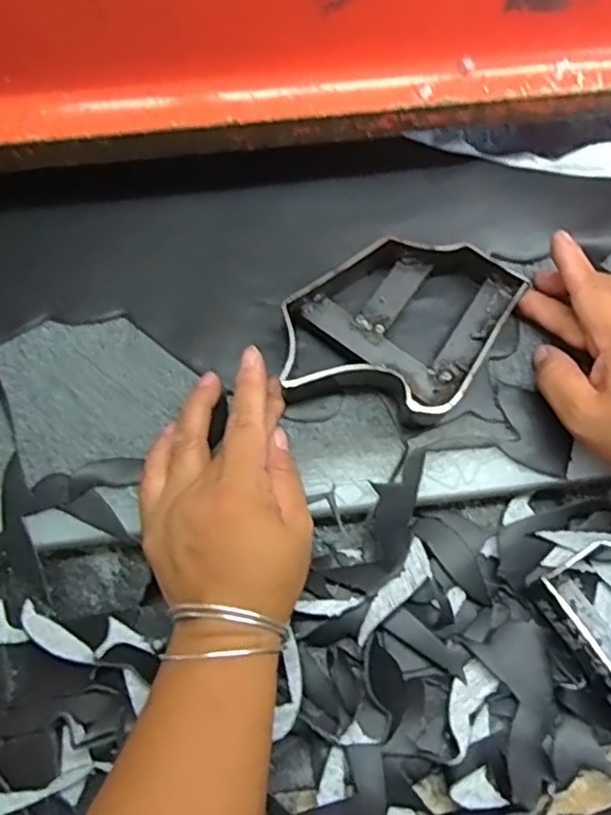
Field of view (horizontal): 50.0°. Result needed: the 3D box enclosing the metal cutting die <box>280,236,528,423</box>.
[{"bbox_3d":[0.056,-0.047,0.391,0.128,0.034,0.104,11,75,1],"label":"metal cutting die"}]

